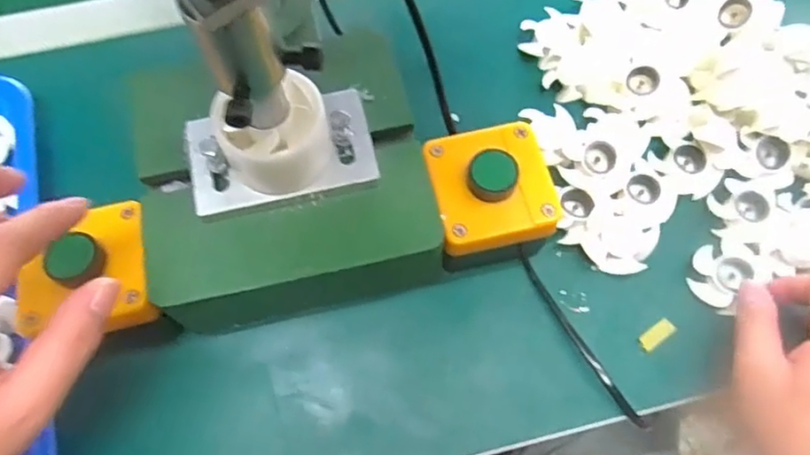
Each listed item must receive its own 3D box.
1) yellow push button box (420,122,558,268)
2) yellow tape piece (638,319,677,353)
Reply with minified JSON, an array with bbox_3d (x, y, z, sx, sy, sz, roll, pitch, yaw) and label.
[{"bbox_3d":[0.050,-0.017,0.367,0.065,0.053,0.070,-10,67,-4],"label":"yellow push button box"},{"bbox_3d":[0.153,0.065,0.367,0.024,0.004,0.010,-34,70,-13],"label":"yellow tape piece"}]

